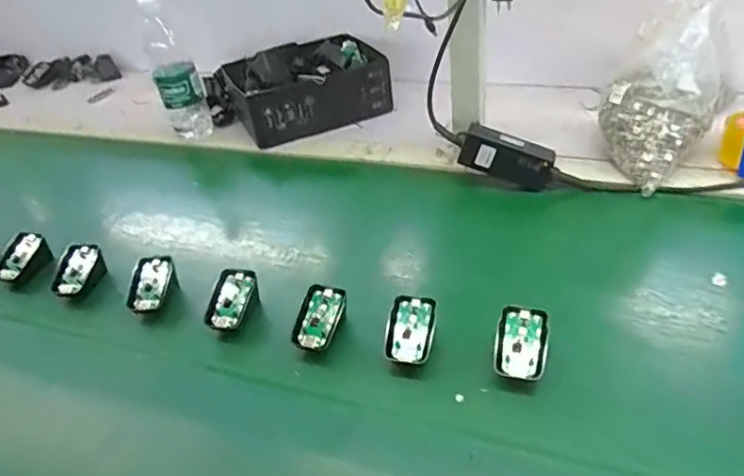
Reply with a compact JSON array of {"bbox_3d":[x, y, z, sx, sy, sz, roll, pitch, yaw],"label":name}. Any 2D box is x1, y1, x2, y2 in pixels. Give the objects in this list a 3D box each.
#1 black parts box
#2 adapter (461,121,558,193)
[{"bbox_3d":[-0.104,-0.262,0.960,0.249,0.082,0.185,-21,40,-14],"label":"black parts box"},{"bbox_3d":[0.174,-0.102,0.728,0.119,0.054,0.038,22,47,9],"label":"adapter"}]

